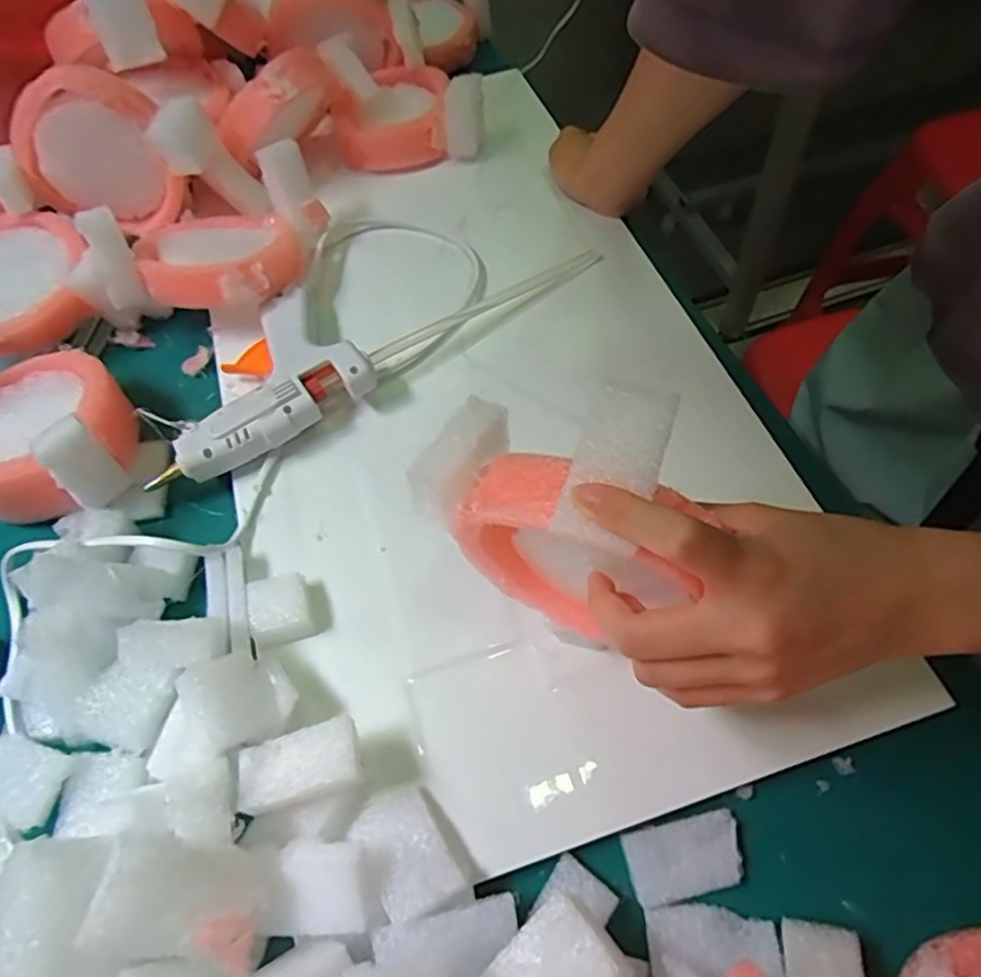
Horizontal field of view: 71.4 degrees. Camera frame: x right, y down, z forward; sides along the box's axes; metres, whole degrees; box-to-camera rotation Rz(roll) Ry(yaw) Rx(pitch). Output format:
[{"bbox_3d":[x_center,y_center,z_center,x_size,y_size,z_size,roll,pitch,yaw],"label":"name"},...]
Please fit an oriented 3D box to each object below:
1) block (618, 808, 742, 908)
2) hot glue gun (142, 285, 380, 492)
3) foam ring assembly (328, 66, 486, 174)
[{"bbox_3d":[0.081,0.152,0.281,0.047,0.004,0.028,-13,59,-4],"label":"block"},{"bbox_3d":[-0.146,-0.061,0.412,0.132,0.034,0.099,-29,61,-13],"label":"hot glue gun"},{"bbox_3d":[-0.069,-0.302,0.544,0.119,0.052,0.096,-9,58,-1],"label":"foam ring assembly"}]

